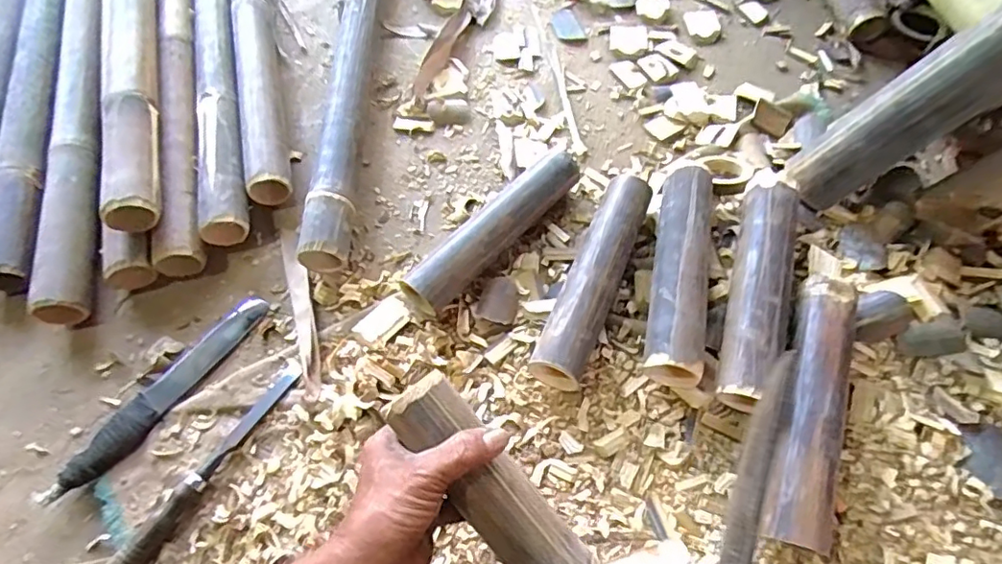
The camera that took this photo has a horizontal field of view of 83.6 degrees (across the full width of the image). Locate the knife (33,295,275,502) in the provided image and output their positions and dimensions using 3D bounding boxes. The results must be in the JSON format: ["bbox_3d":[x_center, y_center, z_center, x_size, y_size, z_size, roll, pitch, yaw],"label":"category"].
[{"bbox_3d":[-0.369,0.120,0.610,0.041,0.022,0.277,29,67,16],"label":"knife"}]

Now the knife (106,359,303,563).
[{"bbox_3d":[-0.293,0.181,0.566,0.025,0.025,0.245,28,67,16],"label":"knife"}]

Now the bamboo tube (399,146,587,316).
[{"bbox_3d":[-0.005,-0.063,0.668,0.050,0.059,0.266,38,70,19],"label":"bamboo tube"}]

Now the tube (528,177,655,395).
[{"bbox_3d":[0.107,-0.006,0.633,0.054,0.059,0.274,21,65,12],"label":"tube"}]

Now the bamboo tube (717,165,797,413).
[{"bbox_3d":[0.282,-0.003,0.614,0.056,0.063,0.291,15,64,10],"label":"bamboo tube"}]

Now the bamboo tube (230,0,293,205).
[{"bbox_3d":[-0.373,-0.372,0.847,0.057,0.057,0.616,-14,63,-6],"label":"bamboo tube"}]

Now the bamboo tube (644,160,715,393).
[{"bbox_3d":[0.199,-0.011,0.627,0.054,0.068,0.253,9,63,7],"label":"bamboo tube"}]

